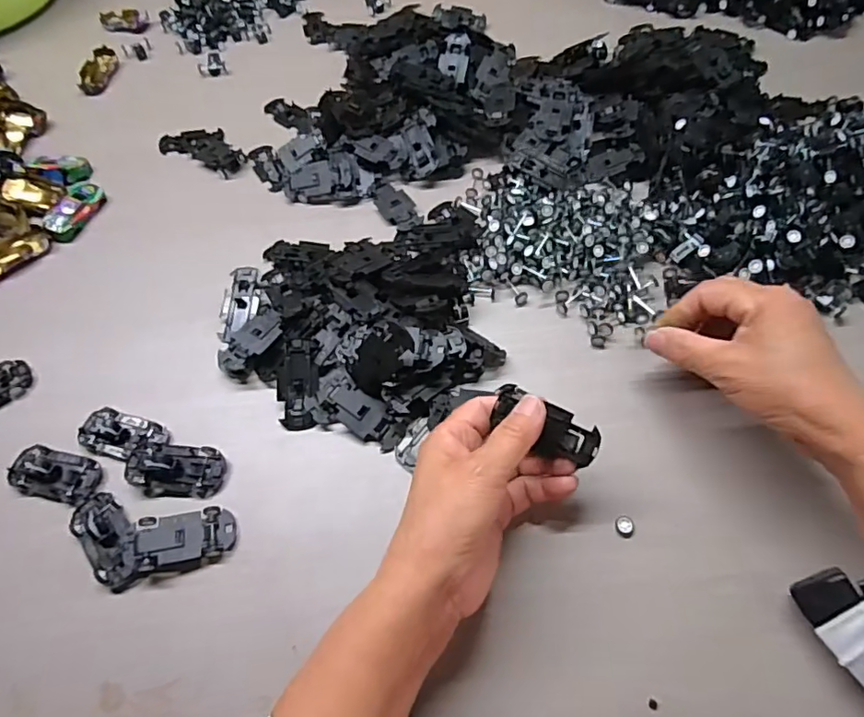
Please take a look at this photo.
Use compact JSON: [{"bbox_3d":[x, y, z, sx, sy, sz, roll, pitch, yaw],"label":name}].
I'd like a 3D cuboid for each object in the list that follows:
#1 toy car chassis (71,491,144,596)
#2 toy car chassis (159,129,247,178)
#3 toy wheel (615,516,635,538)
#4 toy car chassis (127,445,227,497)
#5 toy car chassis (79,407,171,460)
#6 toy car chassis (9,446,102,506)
[{"bbox_3d":[-0.210,0.117,0.357,0.031,0.014,0.069,-38,64,-17],"label":"toy car chassis"},{"bbox_3d":[-0.227,-0.217,0.557,0.101,0.014,0.050,24,65,17],"label":"toy car chassis"},{"bbox_3d":[0.120,0.104,0.342,0.011,0.004,0.014,-1,60,4],"label":"toy wheel"},{"bbox_3d":[-0.177,0.076,0.377,0.066,0.016,0.033,1,60,5],"label":"toy car chassis"},{"bbox_3d":[-0.221,0.056,0.397,0.065,0.008,0.033,10,61,10],"label":"toy car chassis"},{"bbox_3d":[-0.263,0.080,0.384,0.062,0.008,0.032,11,61,10],"label":"toy car chassis"}]

